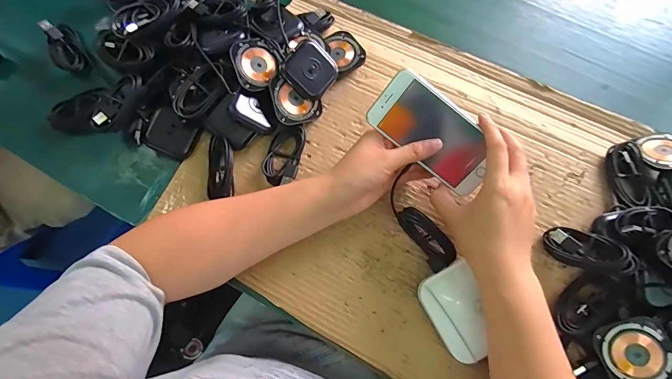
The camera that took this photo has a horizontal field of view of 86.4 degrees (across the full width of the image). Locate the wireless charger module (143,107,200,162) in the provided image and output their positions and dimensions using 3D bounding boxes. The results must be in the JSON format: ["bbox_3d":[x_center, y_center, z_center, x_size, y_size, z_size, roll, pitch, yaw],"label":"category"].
[{"bbox_3d":[-0.196,-0.066,0.427,0.056,0.010,0.051,26,93,-6],"label":"wireless charger module"}]

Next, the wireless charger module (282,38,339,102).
[{"bbox_3d":[-0.028,-0.140,0.422,0.056,0.012,0.060,43,81,-21],"label":"wireless charger module"}]

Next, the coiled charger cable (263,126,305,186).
[{"bbox_3d":[-0.060,-0.040,0.421,0.040,0.018,0.073,12,76,4],"label":"coiled charger cable"}]

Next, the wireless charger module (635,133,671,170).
[{"bbox_3d":[0.375,-0.045,0.407,0.054,0.011,0.058,-29,47,-3],"label":"wireless charger module"}]

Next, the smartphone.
[{"bbox_3d":[0.100,-0.055,0.362,0.133,0.012,0.065,39,114,-4],"label":"smartphone"}]

